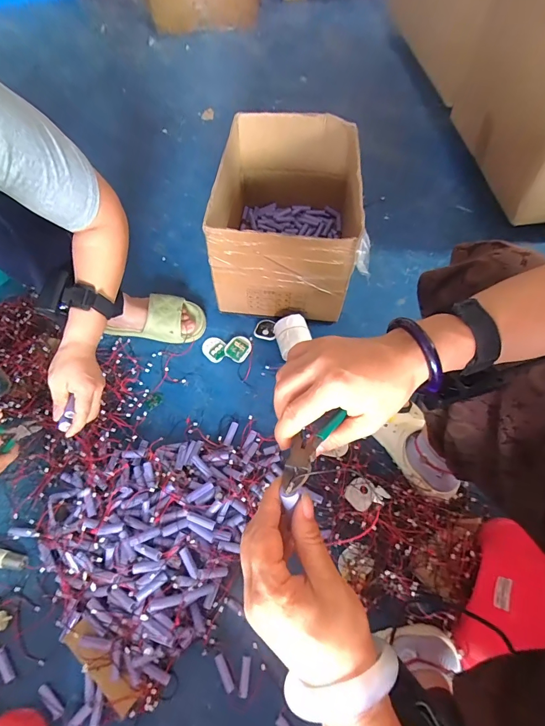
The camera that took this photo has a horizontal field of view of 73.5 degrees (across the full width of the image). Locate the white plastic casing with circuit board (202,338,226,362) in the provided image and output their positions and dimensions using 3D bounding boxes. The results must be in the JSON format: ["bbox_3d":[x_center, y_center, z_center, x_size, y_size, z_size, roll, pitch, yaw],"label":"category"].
[{"bbox_3d":[-0.131,-0.032,0.811,0.048,0.011,0.060,-40,72,-16],"label":"white plastic casing with circuit board"}]

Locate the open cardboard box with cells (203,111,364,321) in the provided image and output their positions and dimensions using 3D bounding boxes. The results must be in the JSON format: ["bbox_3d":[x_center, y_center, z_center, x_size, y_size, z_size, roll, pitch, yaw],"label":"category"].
[{"bbox_3d":[0.045,-0.313,0.801,0.290,0.254,0.361,6,66,3],"label":"open cardboard box with cells"}]

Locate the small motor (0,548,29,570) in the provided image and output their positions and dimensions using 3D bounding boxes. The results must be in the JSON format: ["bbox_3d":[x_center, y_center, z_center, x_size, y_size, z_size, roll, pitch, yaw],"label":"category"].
[{"bbox_3d":[-0.457,0.337,0.628,0.075,0.019,0.026,7,66,3],"label":"small motor"}]

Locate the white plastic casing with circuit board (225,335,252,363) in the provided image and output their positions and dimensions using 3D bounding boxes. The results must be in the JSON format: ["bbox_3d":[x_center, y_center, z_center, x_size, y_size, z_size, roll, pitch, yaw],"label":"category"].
[{"bbox_3d":[-0.076,-0.033,0.809,0.053,0.013,0.058,37,74,-1],"label":"white plastic casing with circuit board"}]

